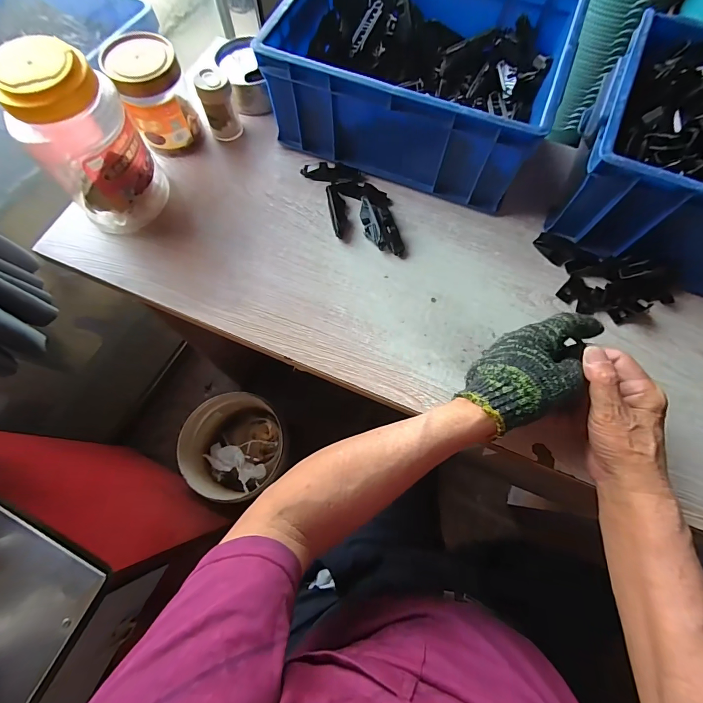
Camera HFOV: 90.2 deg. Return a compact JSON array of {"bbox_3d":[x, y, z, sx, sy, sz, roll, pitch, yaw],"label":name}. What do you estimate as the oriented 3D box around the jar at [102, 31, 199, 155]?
[{"bbox_3d":[-0.249,-0.323,0.454,0.079,0.114,0.073,0,71,-1],"label":"jar"}]

